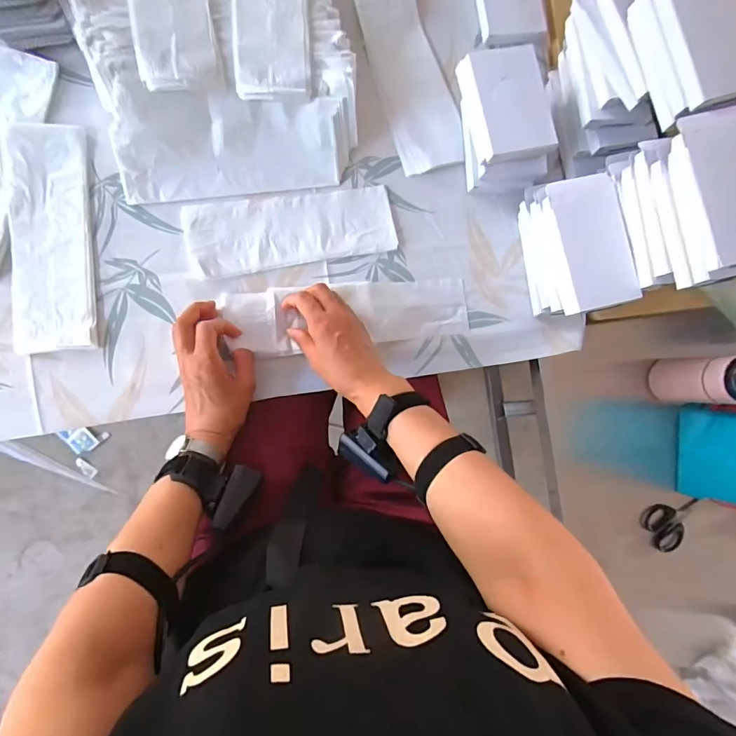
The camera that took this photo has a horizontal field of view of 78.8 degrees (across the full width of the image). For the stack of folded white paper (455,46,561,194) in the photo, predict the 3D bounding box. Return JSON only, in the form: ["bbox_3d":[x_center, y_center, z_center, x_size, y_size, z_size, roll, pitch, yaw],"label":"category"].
[{"bbox_3d":[0.170,-0.307,0.564,0.095,0.076,0.145,-12,90,-10],"label":"stack of folded white paper"}]

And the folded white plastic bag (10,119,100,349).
[{"bbox_3d":[-0.356,-0.148,0.505,0.083,0.009,0.252,-3,89,-9],"label":"folded white plastic bag"}]

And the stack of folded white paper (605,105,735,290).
[{"bbox_3d":[0.358,-0.178,0.491,0.096,0.103,0.167,-18,91,-9],"label":"stack of folded white paper"}]

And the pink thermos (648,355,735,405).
[{"bbox_3d":[0.465,0.018,0.634,0.056,0.136,0.064,3,88,-9],"label":"pink thermos"}]

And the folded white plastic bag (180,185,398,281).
[{"bbox_3d":[-0.092,-0.171,0.555,0.250,0.007,0.087,-11,90,-10],"label":"folded white plastic bag"}]

